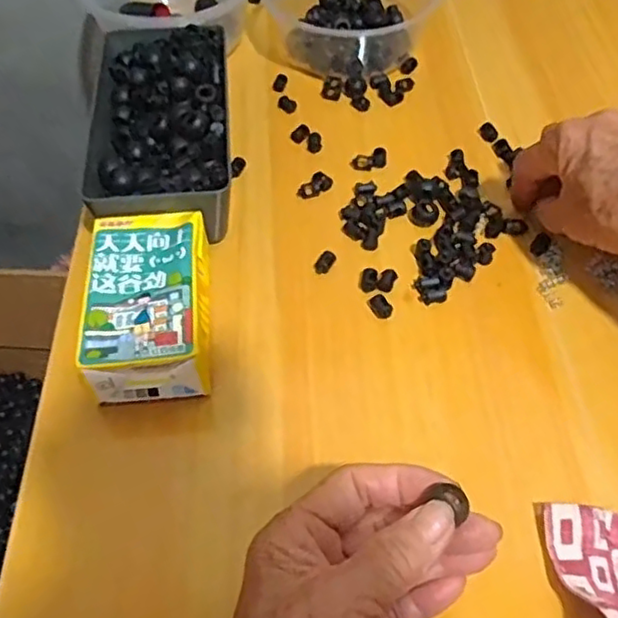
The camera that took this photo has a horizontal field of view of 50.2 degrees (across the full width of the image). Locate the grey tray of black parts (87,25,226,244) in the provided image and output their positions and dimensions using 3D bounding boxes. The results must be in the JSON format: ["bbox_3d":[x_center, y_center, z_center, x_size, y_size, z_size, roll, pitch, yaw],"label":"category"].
[{"bbox_3d":[-0.101,-0.123,0.455,0.091,0.058,0.182,-3,51,-4],"label":"grey tray of black parts"}]

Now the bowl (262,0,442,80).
[{"bbox_3d":[0.033,-0.261,0.570,0.160,0.049,0.156,4,51,2],"label":"bowl"}]

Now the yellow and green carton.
[{"bbox_3d":[-0.090,-0.002,0.377,0.063,0.043,0.104,-3,51,-4],"label":"yellow and green carton"}]

